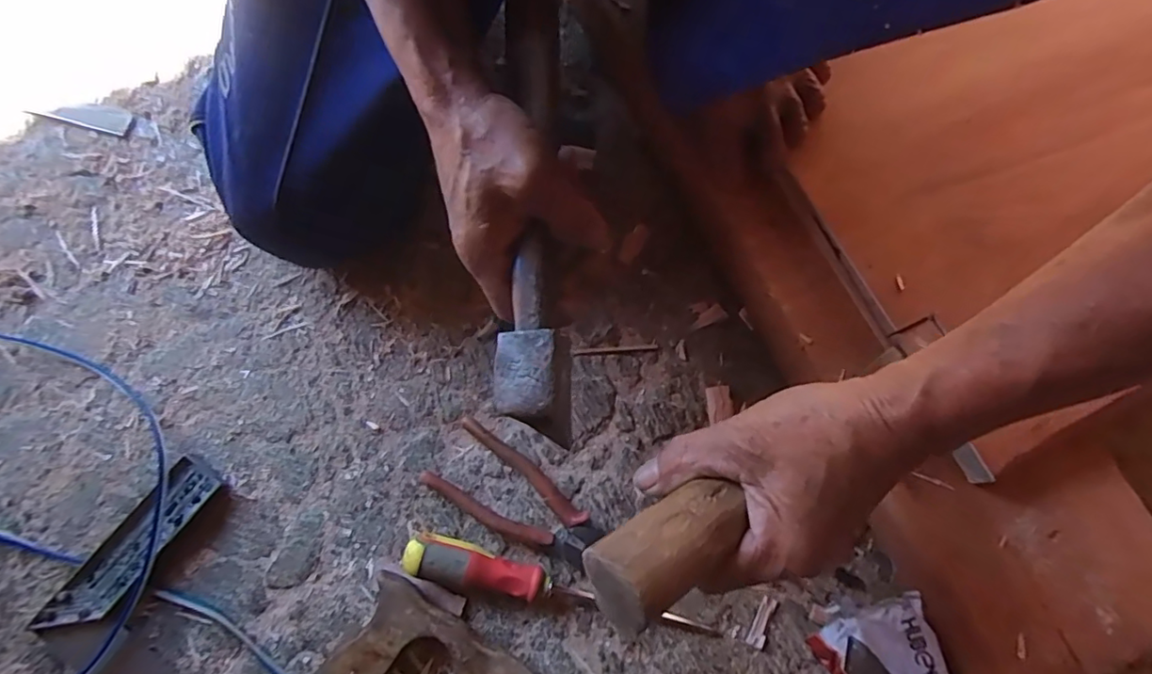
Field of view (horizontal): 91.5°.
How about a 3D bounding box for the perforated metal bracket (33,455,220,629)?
[{"bbox_3d":[-0.338,0.160,0.431,0.037,0.019,0.143,35,78,9],"label":"perforated metal bracket"}]

